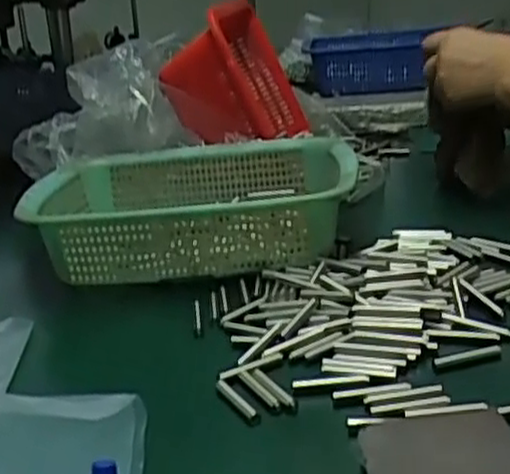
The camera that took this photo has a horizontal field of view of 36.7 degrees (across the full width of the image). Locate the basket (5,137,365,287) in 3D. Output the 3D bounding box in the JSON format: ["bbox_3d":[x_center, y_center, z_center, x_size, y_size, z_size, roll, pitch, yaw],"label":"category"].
[{"bbox_3d":[-0.055,-0.028,0.722,0.277,0.075,0.223,-1,18,6],"label":"basket"}]

